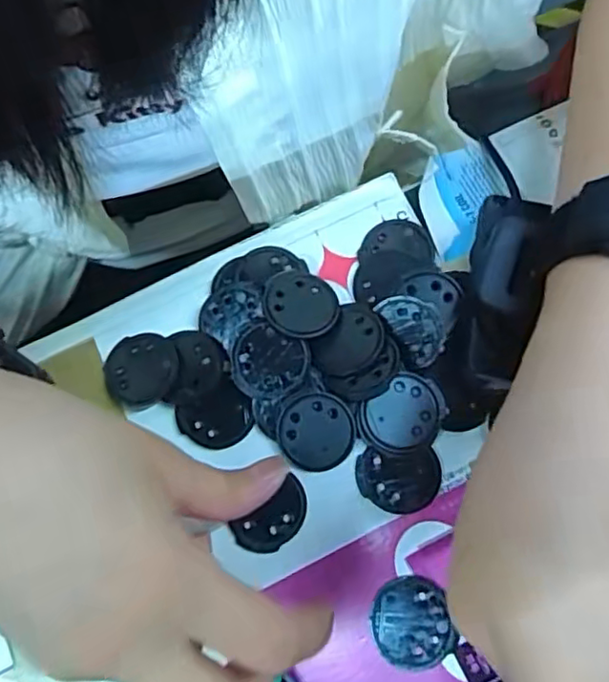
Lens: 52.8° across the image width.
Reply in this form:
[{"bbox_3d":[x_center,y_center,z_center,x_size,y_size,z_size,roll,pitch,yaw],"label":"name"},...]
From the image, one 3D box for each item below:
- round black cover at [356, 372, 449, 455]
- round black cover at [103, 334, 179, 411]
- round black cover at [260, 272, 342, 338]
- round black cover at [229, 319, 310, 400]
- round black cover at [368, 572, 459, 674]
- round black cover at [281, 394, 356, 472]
[{"bbox_3d":[0.037,0.028,0.231,0.027,0.005,0.031,42,83,-1],"label":"round black cover"},{"bbox_3d":[-0.064,0.011,0.239,0.028,0.004,0.029,0,74,1],"label":"round black cover"},{"bbox_3d":[-0.002,-0.015,0.239,0.031,0.004,0.026,32,77,10],"label":"round black cover"},{"bbox_3d":[-0.015,0.008,0.233,0.030,0.004,0.026,28,76,9],"label":"round black cover"},{"bbox_3d":[0.037,0.100,0.216,0.026,0.004,0.029,-13,74,-3],"label":"round black cover"},{"bbox_3d":[0.005,0.034,0.231,0.028,0.007,0.027,-13,74,-2],"label":"round black cover"}]

